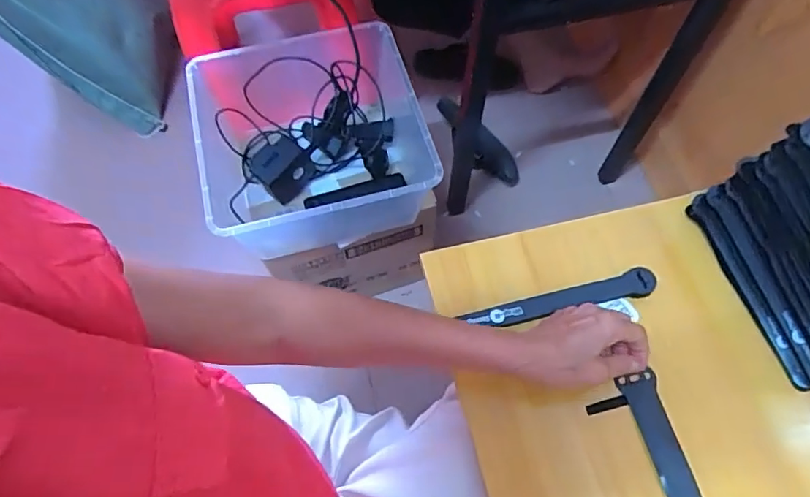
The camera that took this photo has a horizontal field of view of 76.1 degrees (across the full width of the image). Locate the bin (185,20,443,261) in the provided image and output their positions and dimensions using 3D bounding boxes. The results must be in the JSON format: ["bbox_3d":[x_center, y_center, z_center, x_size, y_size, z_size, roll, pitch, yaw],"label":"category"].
[{"bbox_3d":[-0.133,-0.146,0.765,0.316,0.150,0.297,-13,64,-5],"label":"bin"}]

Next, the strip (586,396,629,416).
[{"bbox_3d":[0.181,0.140,0.461,0.038,0.005,0.009,-15,64,-5],"label":"strip"}]

